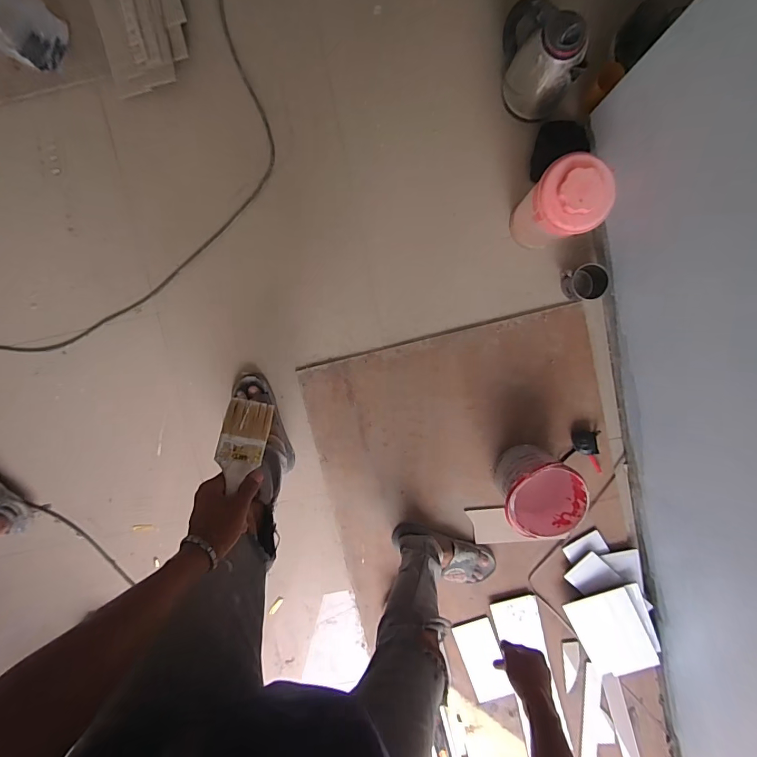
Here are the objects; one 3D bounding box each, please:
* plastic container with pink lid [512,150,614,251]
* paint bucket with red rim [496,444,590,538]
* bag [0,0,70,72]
[{"bbox_3d":[0.408,-0.392,0.938,0.153,0.265,0.150,0,98,3],"label":"plastic container with pink lid"},{"bbox_3d":[0.398,0.278,1.040,0.197,0.228,0.177,17,97,1],"label":"paint bucket with red rim"},{"bbox_3d":[-0.848,-0.825,0.954,0.093,0.147,0.158,37,97,-2],"label":"bag"}]

